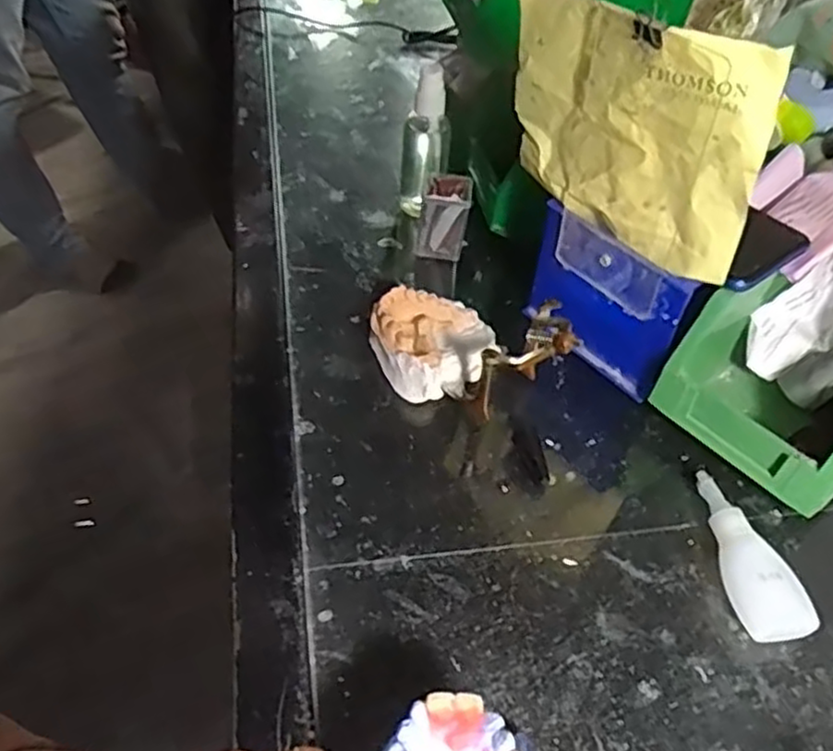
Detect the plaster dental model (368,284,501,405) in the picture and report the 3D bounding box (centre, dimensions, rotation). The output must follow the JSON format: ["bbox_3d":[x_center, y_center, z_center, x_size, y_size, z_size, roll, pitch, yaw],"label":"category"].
[{"bbox_3d":[0.012,-0.021,0.447,0.070,0.028,0.069,3,45,-3],"label":"plaster dental model"}]

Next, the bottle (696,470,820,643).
[{"bbox_3d":[0.156,0.087,0.356,0.034,0.020,0.085,-6,46,-11],"label":"bottle"}]

